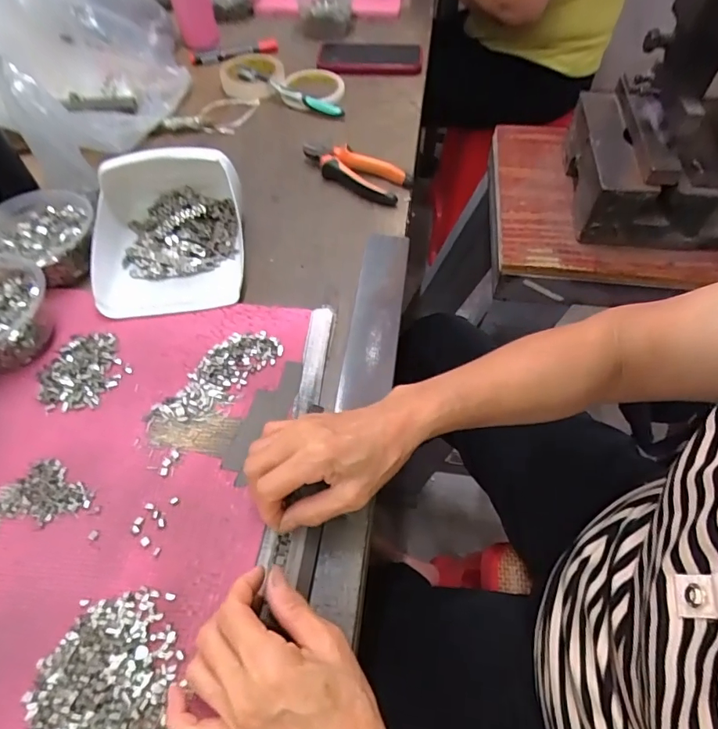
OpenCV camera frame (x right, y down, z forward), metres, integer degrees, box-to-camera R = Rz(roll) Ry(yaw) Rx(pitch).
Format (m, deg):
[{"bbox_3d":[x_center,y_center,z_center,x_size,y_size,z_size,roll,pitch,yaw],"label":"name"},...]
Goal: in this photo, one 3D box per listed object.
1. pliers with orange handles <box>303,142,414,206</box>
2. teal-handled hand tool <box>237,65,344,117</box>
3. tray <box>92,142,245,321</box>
[{"bbox_3d":[-0.009,-0.247,0.608,0.151,0.026,0.049,30,62,17],"label":"pliers with orange handles"},{"bbox_3d":[-0.106,-0.408,0.723,0.181,0.035,0.016,24,60,14],"label":"teal-handled hand tool"},{"bbox_3d":[-0.205,-0.149,0.507,0.155,0.077,0.178,-4,58,-3],"label":"tray"}]

